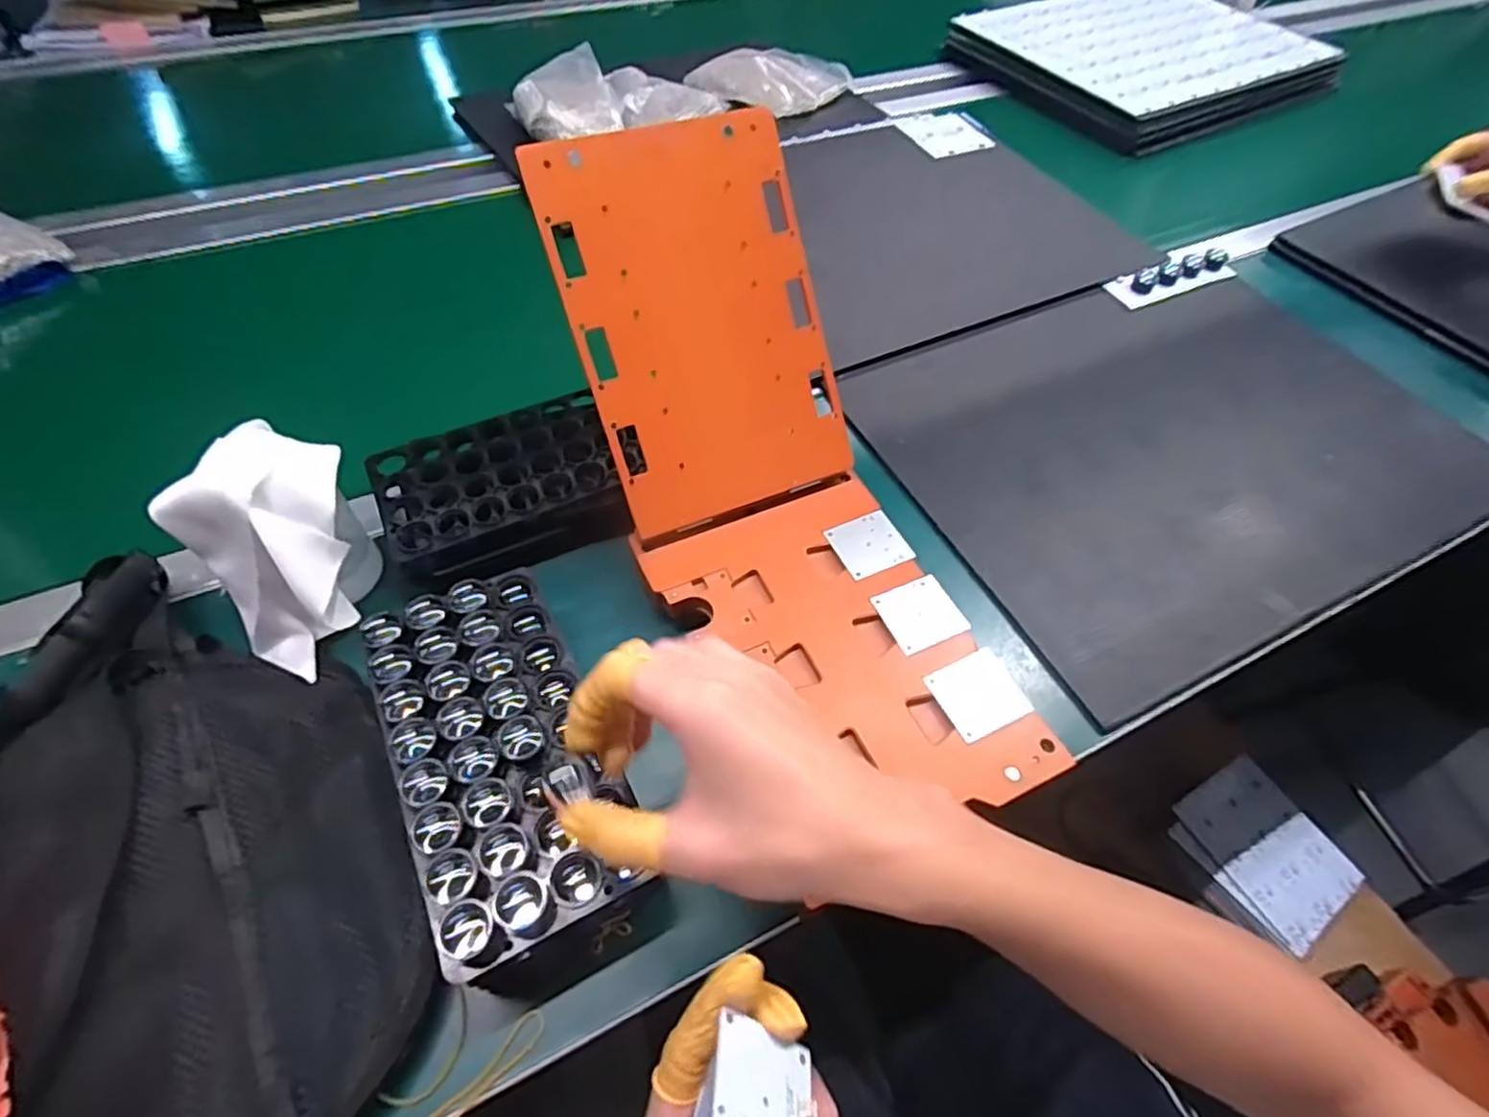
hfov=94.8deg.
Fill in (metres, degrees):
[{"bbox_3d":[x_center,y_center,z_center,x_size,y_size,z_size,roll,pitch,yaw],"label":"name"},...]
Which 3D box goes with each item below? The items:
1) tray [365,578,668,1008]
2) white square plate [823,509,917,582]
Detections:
[{"bbox_3d":[-0.124,0.105,0.362,0.097,0.067,0.205,-21,63,-16],"label":"tray"},{"bbox_3d":[0.084,-0.010,0.458,0.047,0.004,0.044,-21,58,-17],"label":"white square plate"}]

